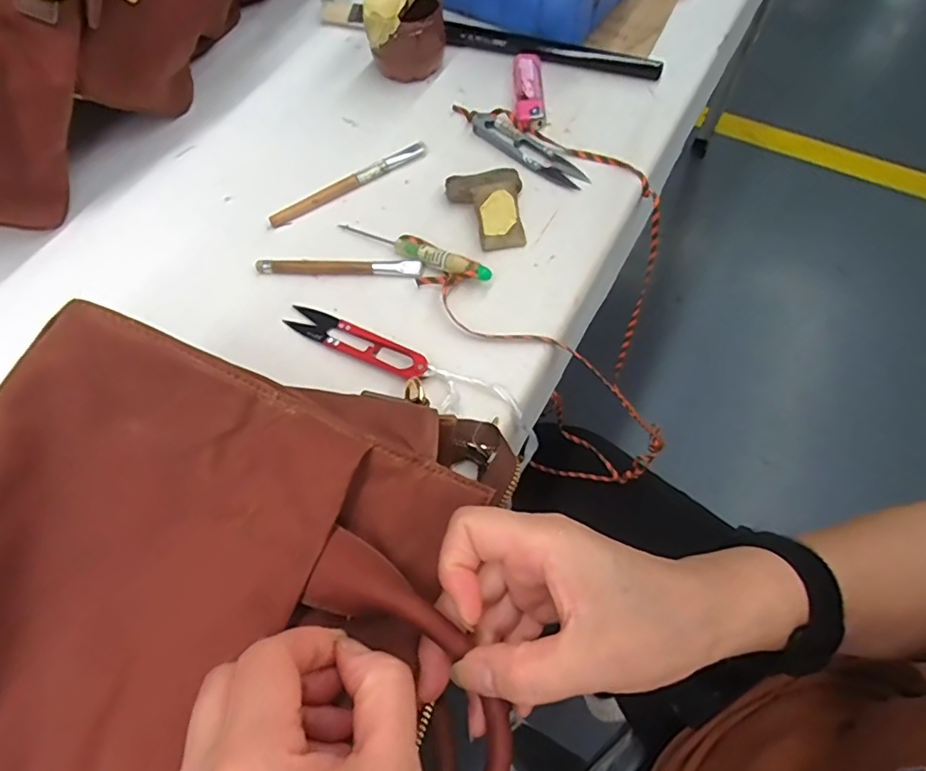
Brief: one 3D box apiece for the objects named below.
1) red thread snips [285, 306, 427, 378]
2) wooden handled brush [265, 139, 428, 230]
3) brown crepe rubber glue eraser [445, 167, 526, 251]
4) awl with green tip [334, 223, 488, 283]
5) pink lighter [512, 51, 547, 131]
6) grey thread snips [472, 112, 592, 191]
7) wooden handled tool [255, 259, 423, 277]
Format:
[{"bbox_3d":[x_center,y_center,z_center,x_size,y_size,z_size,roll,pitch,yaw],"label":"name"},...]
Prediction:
[{"bbox_3d":[-0.067,-0.028,0.345,0.098,0.008,0.020,26,68,14],"label":"red thread snips"},{"bbox_3d":[-0.083,-0.149,0.410,0.127,0.010,0.009,-31,67,-12],"label":"wooden handled brush"},{"bbox_3d":[0.016,-0.125,0.387,0.051,0.018,0.064,-4,64,1],"label":"brown crepe rubber glue eraser"},{"bbox_3d":[-0.034,-0.093,0.373,0.115,0.012,0.016,28,69,15],"label":"awl with green tip"},{"bbox_3d":[0.052,-0.233,0.438,0.023,0.009,0.084,-1,64,2],"label":"pink lighter"},{"bbox_3d":[0.048,-0.179,0.420,0.024,0.007,0.105,-42,70,-16],"label":"grey thread snips"},{"bbox_3d":[-0.083,-0.079,0.372,0.109,0.007,0.011,2,64,3],"label":"wooden handled tool"}]

